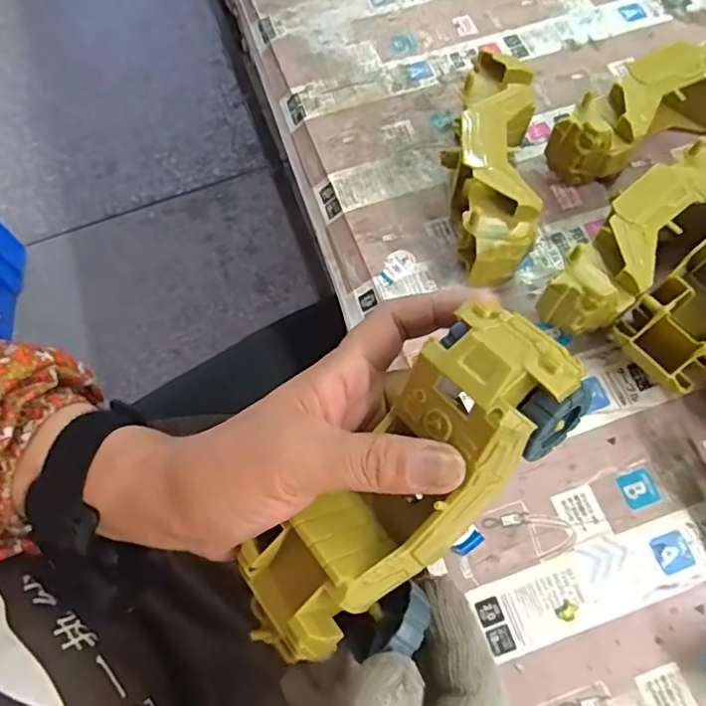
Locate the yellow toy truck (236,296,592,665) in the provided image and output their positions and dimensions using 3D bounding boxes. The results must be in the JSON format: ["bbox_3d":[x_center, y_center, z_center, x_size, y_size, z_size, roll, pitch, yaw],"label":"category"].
[{"bbox_3d":[0.017,0.058,0.236,0.174,0.044,0.058,-47,71,7],"label":"yellow toy truck"}]

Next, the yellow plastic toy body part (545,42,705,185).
[{"bbox_3d":[0.209,-0.166,0.395,0.160,0.060,0.050,-25,68,-7],"label":"yellow plastic toy body part"}]

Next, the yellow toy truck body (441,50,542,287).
[{"bbox_3d":[0.090,-0.119,0.381,0.053,0.062,0.171,4,68,5],"label":"yellow toy truck body"}]

